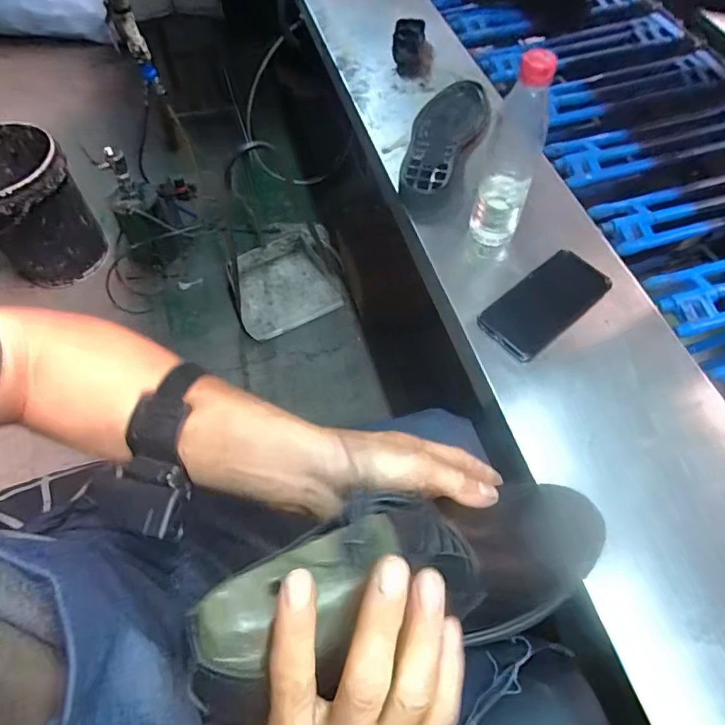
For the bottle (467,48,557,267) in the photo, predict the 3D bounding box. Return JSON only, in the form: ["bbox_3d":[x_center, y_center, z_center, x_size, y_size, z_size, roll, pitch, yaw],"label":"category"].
[{"bbox_3d":[0.163,-0.219,0.552,0.057,0.222,0.052,21,63,14],"label":"bottle"}]

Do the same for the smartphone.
[{"bbox_3d":[0.218,-0.072,0.594,0.165,0.012,0.076,-37,65,-17],"label":"smartphone"}]

